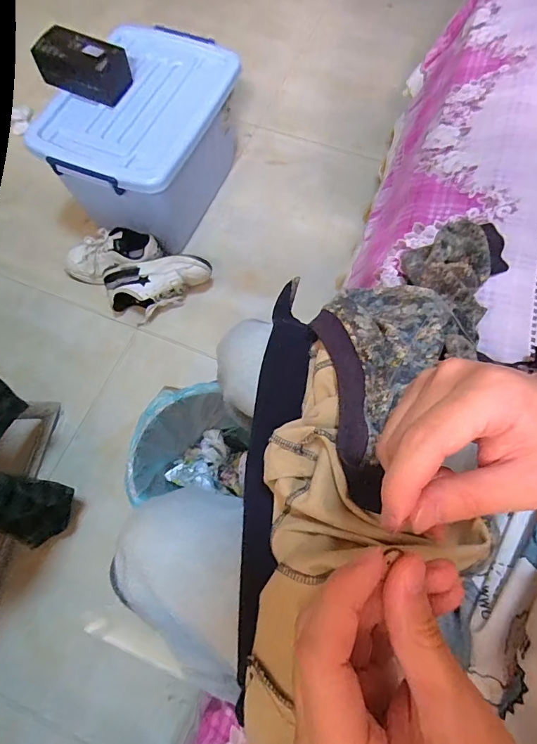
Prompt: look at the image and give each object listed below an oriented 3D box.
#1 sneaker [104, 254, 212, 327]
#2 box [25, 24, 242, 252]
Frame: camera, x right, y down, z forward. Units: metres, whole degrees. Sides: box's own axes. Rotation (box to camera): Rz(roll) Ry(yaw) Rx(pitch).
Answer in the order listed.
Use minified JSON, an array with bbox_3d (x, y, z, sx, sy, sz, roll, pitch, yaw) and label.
[{"bbox_3d":[-0.282,-0.232,1.043,0.265,0.102,0.130,-20,69,-8],"label":"sneaker"},{"bbox_3d":[-0.306,-0.586,1.047,0.318,0.281,0.476,23,70,9],"label":"box"}]

